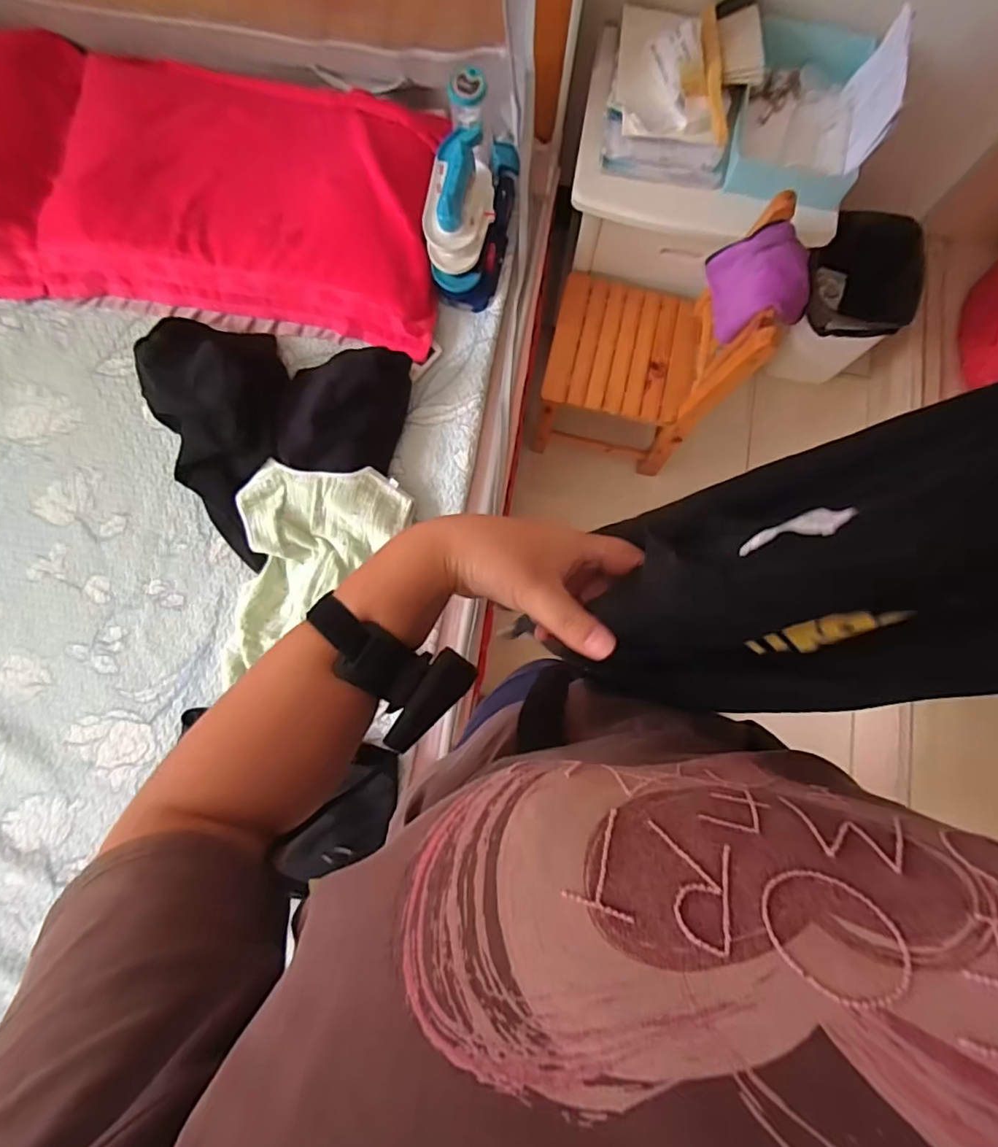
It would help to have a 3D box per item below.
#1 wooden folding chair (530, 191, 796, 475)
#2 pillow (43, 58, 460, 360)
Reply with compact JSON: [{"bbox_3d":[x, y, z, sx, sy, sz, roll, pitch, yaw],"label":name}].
[{"bbox_3d":[0.264,-0.425,1.100,0.318,0.507,0.282,13,80,1],"label":"wooden folding chair"},{"bbox_3d":[-0.439,-0.670,0.995,0.698,0.108,0.423,11,80,1],"label":"pillow"}]

